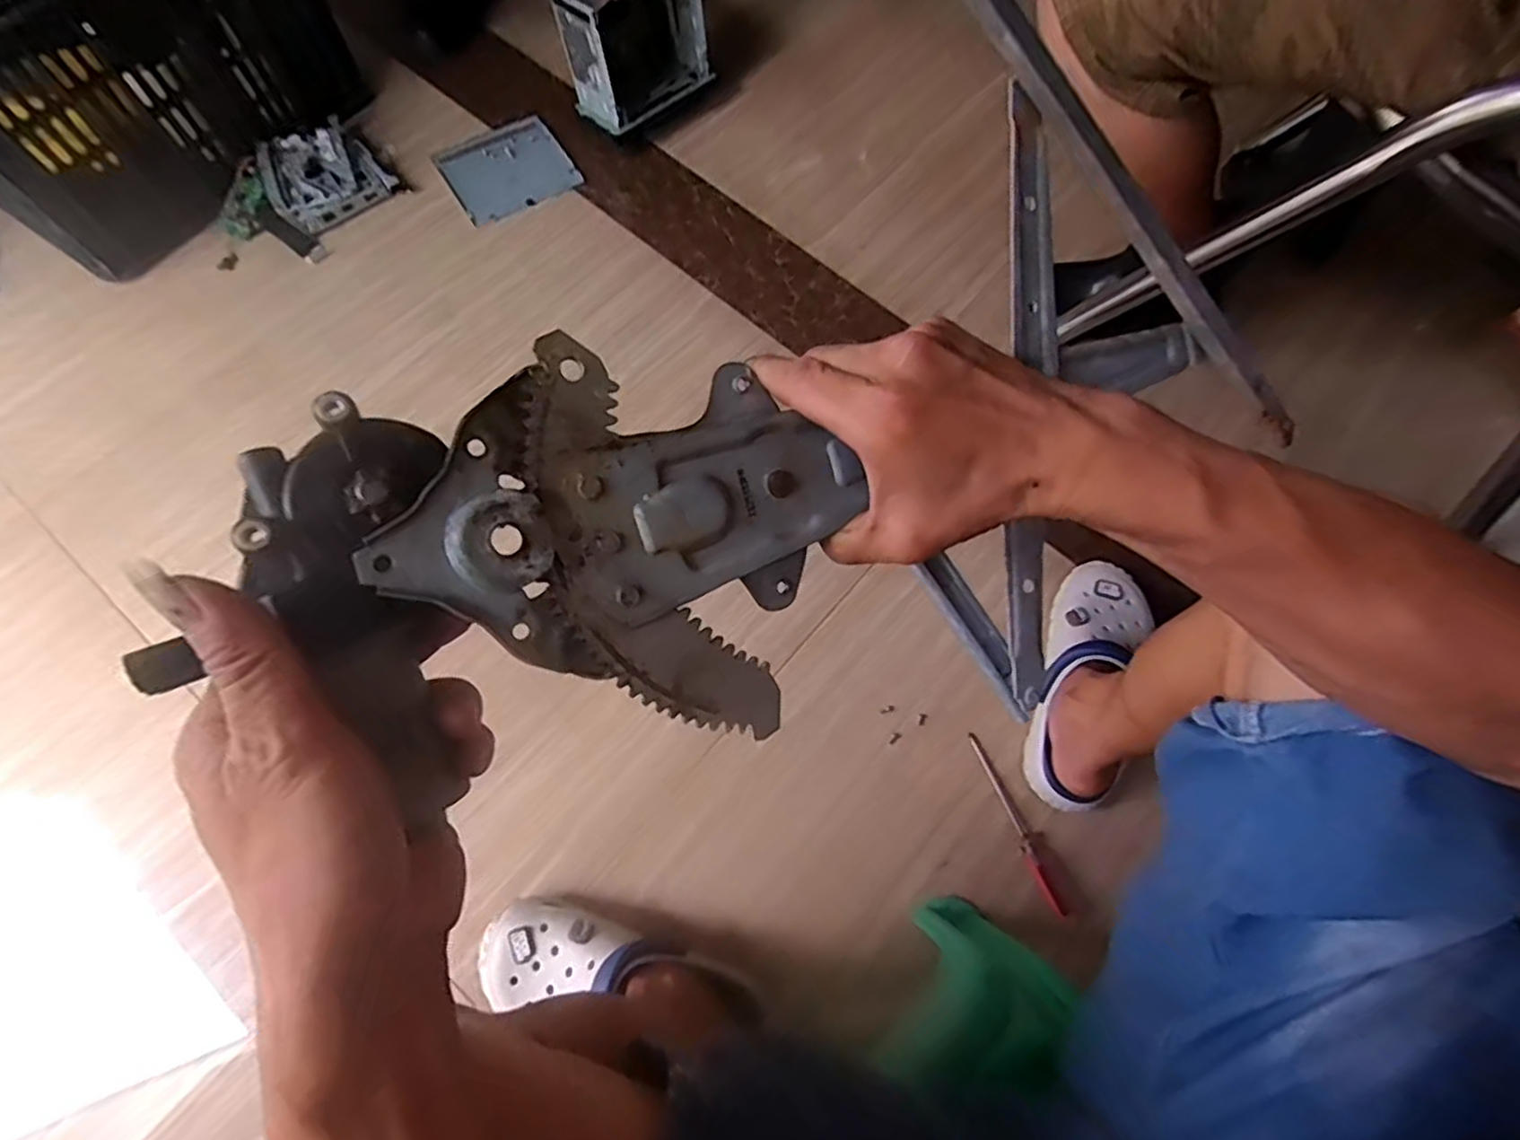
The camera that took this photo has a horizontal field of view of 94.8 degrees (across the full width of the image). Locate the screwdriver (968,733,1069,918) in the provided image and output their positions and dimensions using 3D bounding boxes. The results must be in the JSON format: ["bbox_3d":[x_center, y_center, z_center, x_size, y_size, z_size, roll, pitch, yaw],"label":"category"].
[{"bbox_3d":[0.281,0.273,0.765,0.017,0.022,0.197,-17,71,-9],"label":"screwdriver"}]

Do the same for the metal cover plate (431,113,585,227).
[{"bbox_3d":[-0.384,-0.613,1.063,0.180,0.006,0.163,-31,74,-13],"label":"metal cover plate"}]

